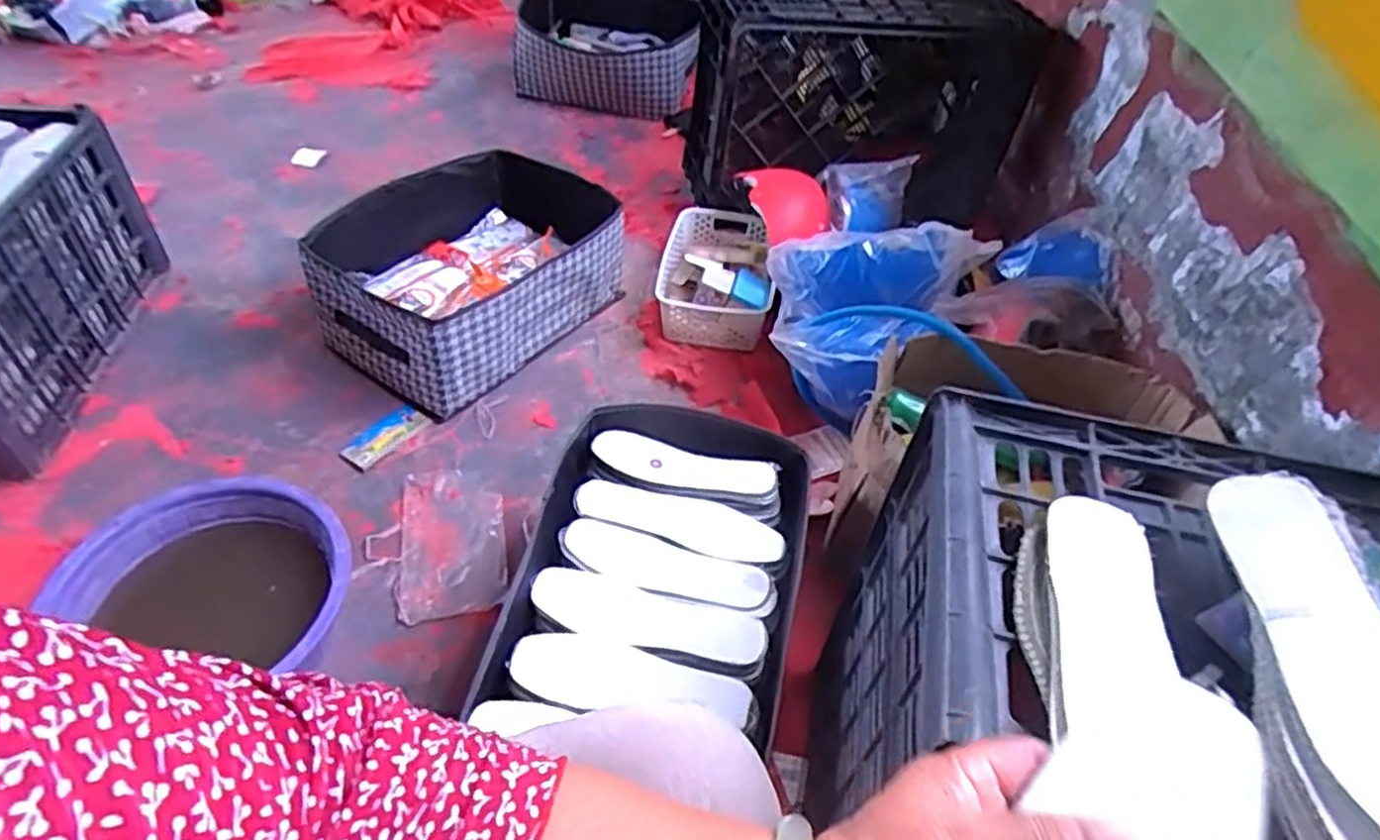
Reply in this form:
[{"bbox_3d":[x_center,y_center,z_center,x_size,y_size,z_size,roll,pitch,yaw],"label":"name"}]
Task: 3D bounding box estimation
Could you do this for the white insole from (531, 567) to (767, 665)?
[{"bbox_3d":[-0.041,0.193,0.746,0.227,0.016,0.067,11,47,6],"label":"white insole"}]

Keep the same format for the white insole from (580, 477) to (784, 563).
[{"bbox_3d":[-0.010,0.111,0.855,0.231,0.020,0.074,14,47,8],"label":"white insole"}]

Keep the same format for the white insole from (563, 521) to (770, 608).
[{"bbox_3d":[-0.027,0.157,0.820,0.221,0.015,0.066,14,47,8],"label":"white insole"}]

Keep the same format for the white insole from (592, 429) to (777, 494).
[{"bbox_3d":[-0.008,0.055,0.900,0.213,0.018,0.054,12,47,5],"label":"white insole"}]

